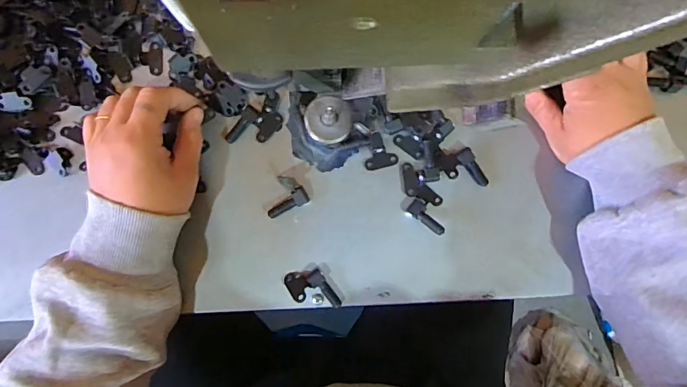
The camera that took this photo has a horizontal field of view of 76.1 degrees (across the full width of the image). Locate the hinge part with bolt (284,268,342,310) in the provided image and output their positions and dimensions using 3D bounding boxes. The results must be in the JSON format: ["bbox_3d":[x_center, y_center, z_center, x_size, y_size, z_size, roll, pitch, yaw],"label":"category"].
[{"bbox_3d":[-0.024,0.077,0.361,0.050,0.018,0.025,17,85,-2],"label":"hinge part with bolt"}]

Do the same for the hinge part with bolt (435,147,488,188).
[{"bbox_3d":[0.101,-0.025,0.370,0.046,0.009,0.028,12,85,-3],"label":"hinge part with bolt"}]

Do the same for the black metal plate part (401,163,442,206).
[{"bbox_3d":[0.063,-0.004,0.373,0.018,0.004,0.045,-43,90,-5],"label":"black metal plate part"}]

